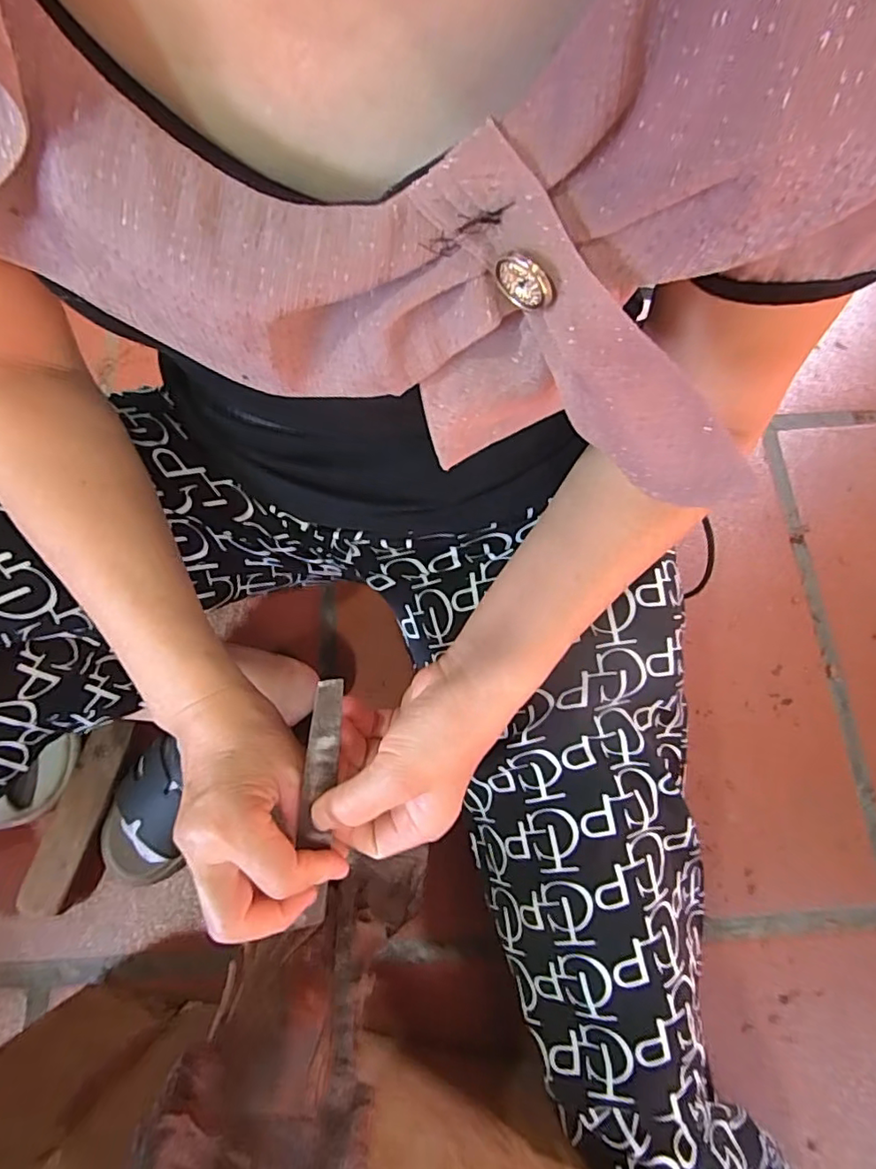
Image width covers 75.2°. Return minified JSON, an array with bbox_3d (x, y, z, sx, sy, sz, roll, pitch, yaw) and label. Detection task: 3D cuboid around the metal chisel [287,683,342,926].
[{"bbox_3d":[-0.063,0.117,0.299,0.016,0.005,0.141,7,99,2],"label":"metal chisel"}]

